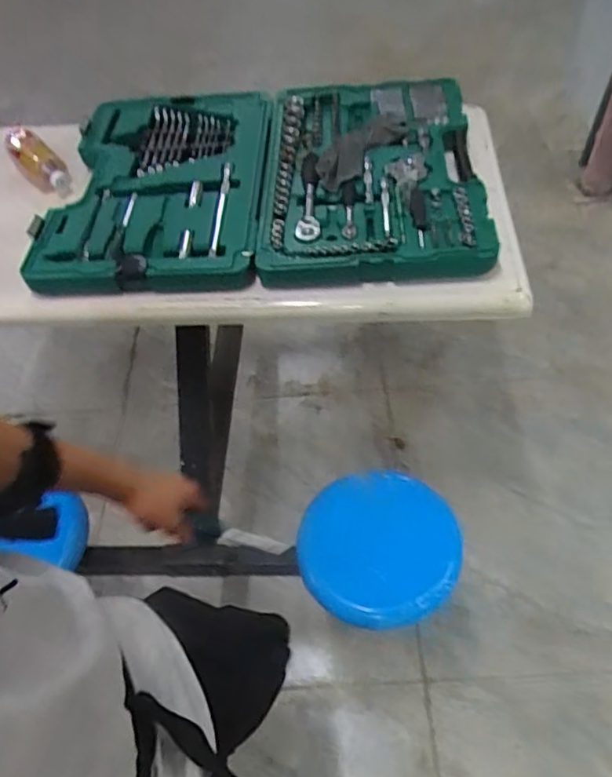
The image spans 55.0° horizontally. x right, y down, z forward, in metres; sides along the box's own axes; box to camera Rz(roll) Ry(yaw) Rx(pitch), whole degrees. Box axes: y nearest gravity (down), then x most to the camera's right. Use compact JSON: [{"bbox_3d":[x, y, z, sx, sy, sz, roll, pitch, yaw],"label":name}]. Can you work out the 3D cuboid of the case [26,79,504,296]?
[{"bbox_3d":[-0.084,-0.407,1.106,0.772,0.065,0.571,0,56,4],"label":"case"}]

